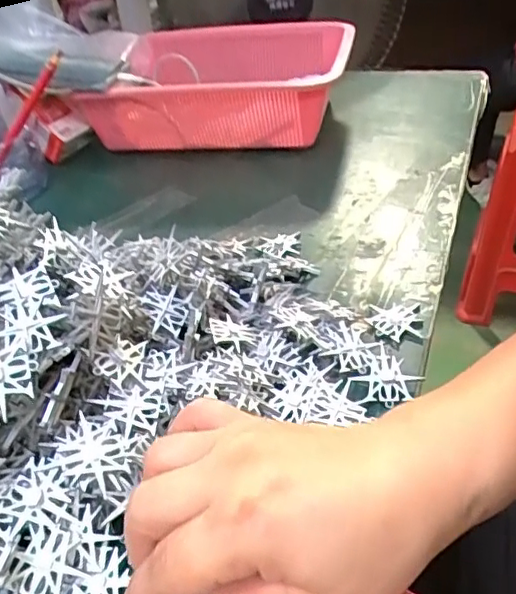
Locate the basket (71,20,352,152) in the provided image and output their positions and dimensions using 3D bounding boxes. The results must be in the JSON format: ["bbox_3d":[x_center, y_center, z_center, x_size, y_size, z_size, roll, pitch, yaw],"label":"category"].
[{"bbox_3d":[-0.037,-0.240,0.654,0.255,0.093,0.230,3,39,13],"label":"basket"}]

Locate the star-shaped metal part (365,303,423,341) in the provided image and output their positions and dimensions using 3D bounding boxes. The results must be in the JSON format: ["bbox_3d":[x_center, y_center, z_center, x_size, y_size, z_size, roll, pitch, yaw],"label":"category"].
[{"bbox_3d":[0.090,0.014,0.376,0.034,0.004,0.032,0,39,10],"label":"star-shaped metal part"}]

